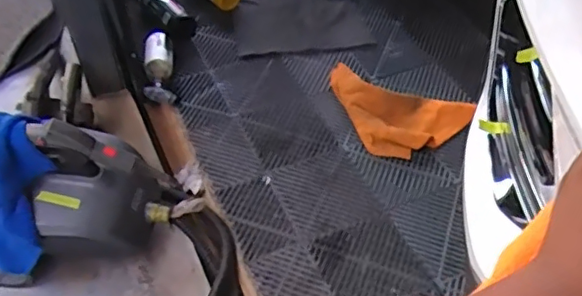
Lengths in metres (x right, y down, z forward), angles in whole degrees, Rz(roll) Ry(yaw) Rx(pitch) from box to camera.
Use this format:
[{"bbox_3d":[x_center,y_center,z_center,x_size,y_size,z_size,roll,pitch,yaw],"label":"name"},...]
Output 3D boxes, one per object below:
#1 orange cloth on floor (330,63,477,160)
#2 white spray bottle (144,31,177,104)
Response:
[{"bbox_3d":[0.239,-0.089,1.410,0.351,0.053,0.232,15,51,14],"label":"orange cloth on floor"},{"bbox_3d":[-0.343,-0.213,1.510,0.071,0.093,0.207,-7,50,-4],"label":"white spray bottle"}]

